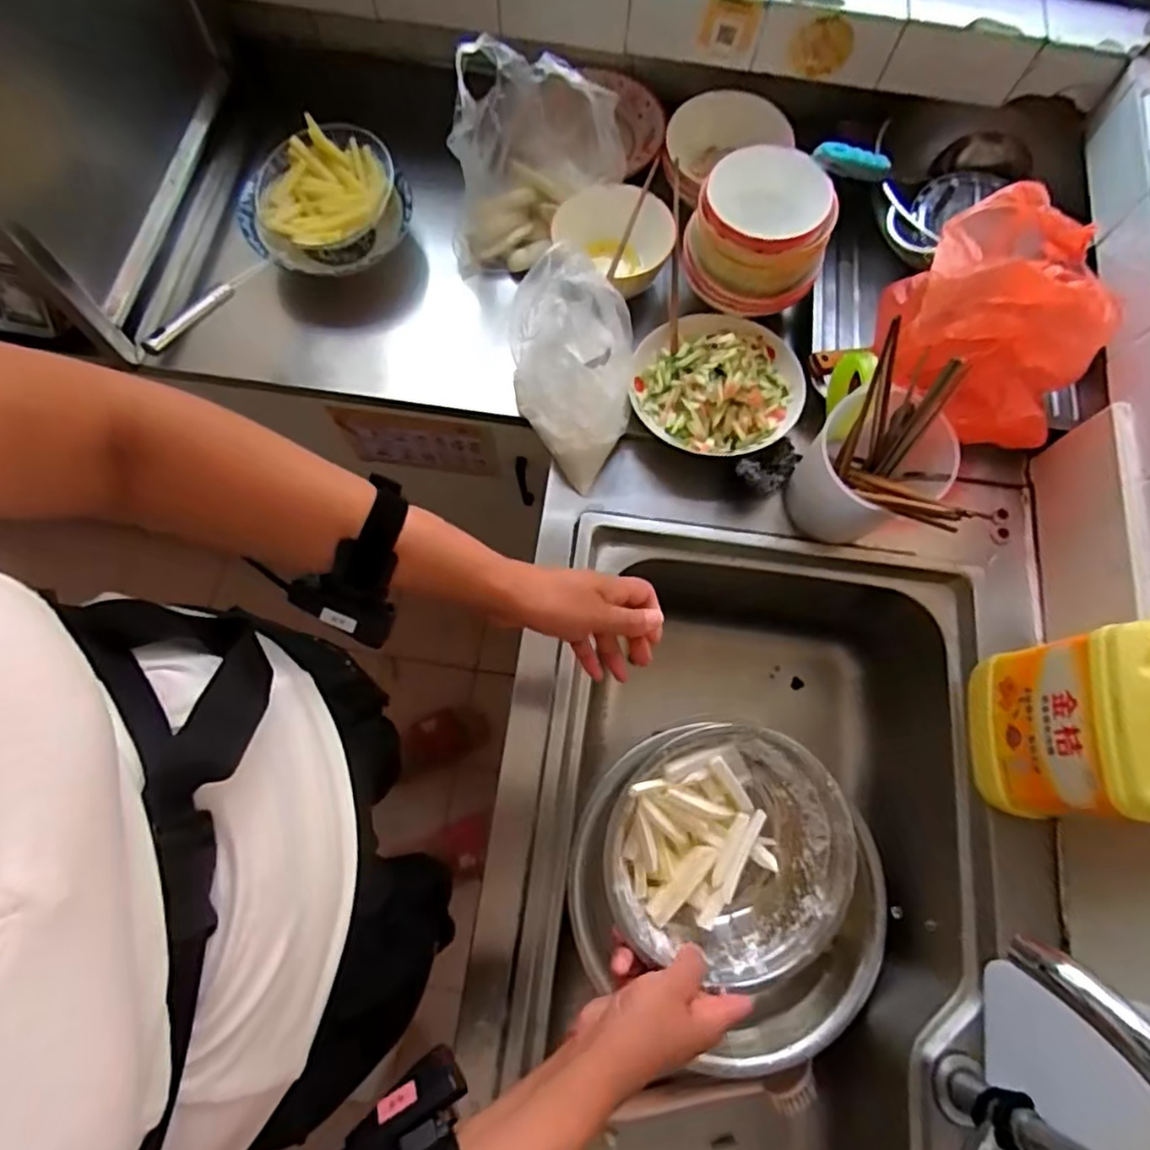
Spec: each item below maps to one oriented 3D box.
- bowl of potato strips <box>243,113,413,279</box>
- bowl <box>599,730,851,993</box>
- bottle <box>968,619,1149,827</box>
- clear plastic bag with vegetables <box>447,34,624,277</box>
[{"bbox_3d":[-0.306,-0.454,0.832,0.200,0.079,0.199,1,73,-1],"label":"bowl of potato strips"},{"bbox_3d":[0.115,0.210,0.498,0.180,0.076,0.171,0,73,-1],"label":"bowl"},{"bbox_3d":[0.433,0.122,0.553,0.069,0.232,0.156,11,73,2],"label":"bottle"},{"bbox_3d":[-0.056,-0.477,0.763,0.199,0.205,0.109,-27,75,-9],"label":"clear plastic bag with vegetables"}]

